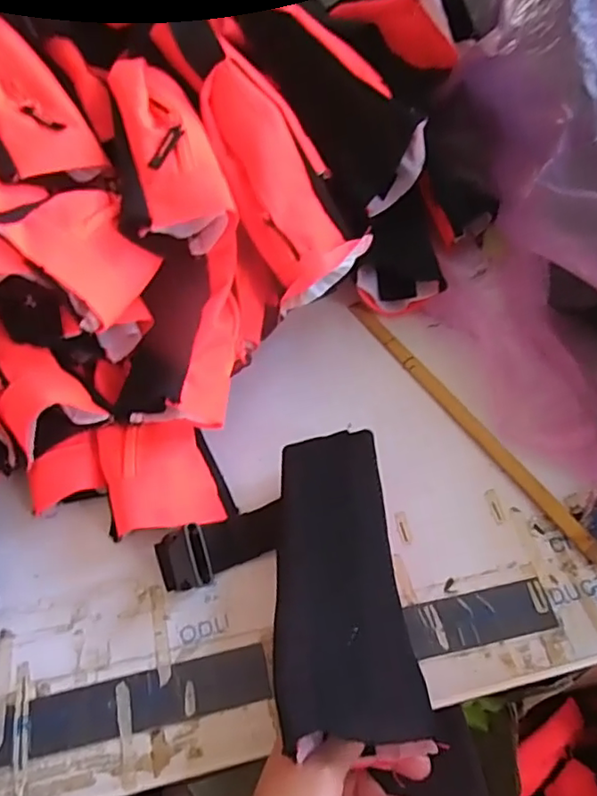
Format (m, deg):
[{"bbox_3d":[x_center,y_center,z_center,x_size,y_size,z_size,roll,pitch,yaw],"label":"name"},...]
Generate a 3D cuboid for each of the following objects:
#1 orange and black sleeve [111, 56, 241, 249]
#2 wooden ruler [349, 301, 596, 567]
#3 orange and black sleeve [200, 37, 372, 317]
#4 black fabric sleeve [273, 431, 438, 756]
[{"bbox_3d":[-0.118,-0.219,0.506,0.087,0.072,0.207,-14,56,-7],"label":"orange and black sleeve"},{"bbox_3d":[0.155,0.017,0.542,0.019,0.008,0.334,-29,59,-16],"label":"wooden ruler"},{"bbox_3d":[-0.011,-0.203,0.519,0.103,0.050,0.228,-23,90,-13],"label":"orange and black sleeve"},{"bbox_3d":[0.029,0.122,0.413,0.092,0.023,0.215,-4,54,-1],"label":"black fabric sleeve"}]

